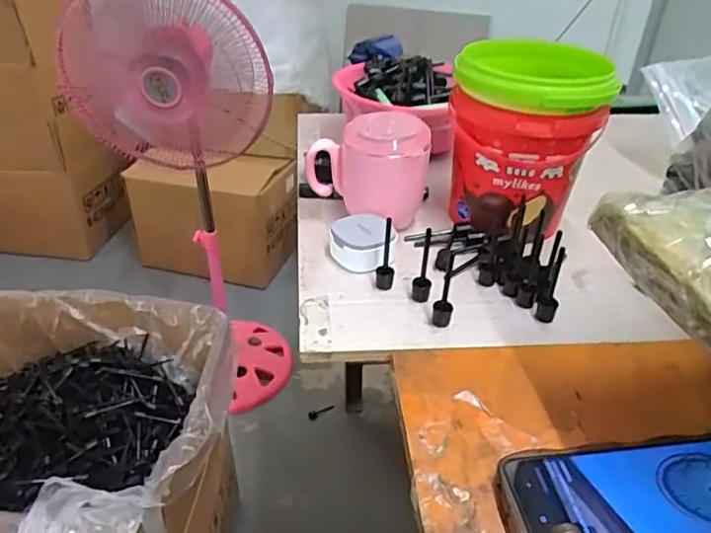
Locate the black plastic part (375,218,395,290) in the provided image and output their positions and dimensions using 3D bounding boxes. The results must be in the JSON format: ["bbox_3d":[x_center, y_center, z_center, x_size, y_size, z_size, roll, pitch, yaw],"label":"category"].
[{"bbox_3d":[0.025,-0.010,0.449,0.015,0.063,0.011,5,35,5],"label":"black plastic part"}]

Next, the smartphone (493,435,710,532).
[{"bbox_3d":[0.159,0.126,0.293,0.161,0.013,0.074,-2,35,-6],"label":"smartphone"}]

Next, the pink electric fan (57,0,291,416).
[{"bbox_3d":[-0.341,-0.143,1.167,0.333,0.878,0.427,-13,38,-21],"label":"pink electric fan"}]

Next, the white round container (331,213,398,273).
[{"bbox_3d":[0.006,-0.022,0.486,0.055,0.036,0.053,1,35,-1],"label":"white round container"}]

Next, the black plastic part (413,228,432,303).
[{"bbox_3d":[0.053,0.000,0.436,0.014,0.058,0.014,7,35,7],"label":"black plastic part"}]

